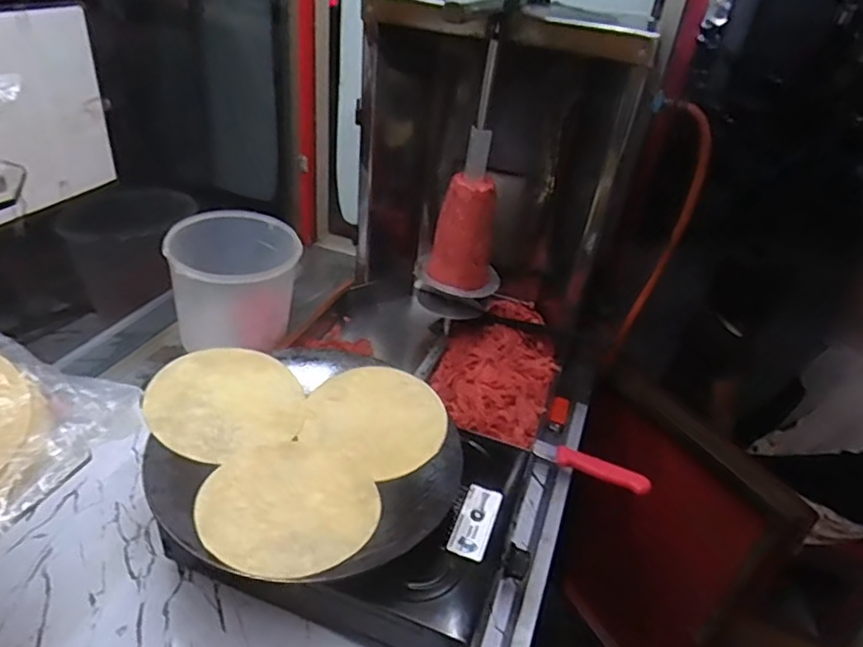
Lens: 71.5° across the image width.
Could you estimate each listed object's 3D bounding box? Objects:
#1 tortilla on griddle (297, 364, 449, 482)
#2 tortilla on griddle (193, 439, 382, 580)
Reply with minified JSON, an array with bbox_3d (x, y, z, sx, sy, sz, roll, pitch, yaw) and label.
[{"bbox_3d":[-0.064,0.112,0.737,0.171,0.008,0.156,0,42,0],"label":"tortilla on griddle"},{"bbox_3d":[-0.145,0.185,0.616,0.174,0.011,0.175,6,31,-4],"label":"tortilla on griddle"}]

